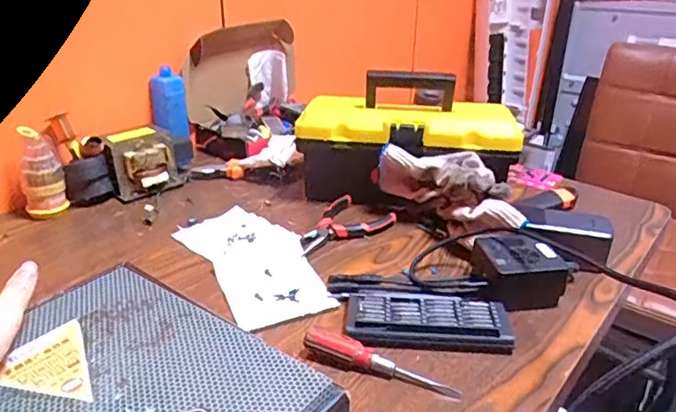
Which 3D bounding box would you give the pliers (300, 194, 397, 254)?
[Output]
[{"bbox_3d":[0.001,0.021,0.717,0.137,0.024,0.086,-12,30,-26],"label":"pliers"}]

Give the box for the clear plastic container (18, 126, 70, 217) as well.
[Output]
[{"bbox_3d":[-0.389,-0.043,0.717,0.051,0.109,0.048,-12,30,-26],"label":"clear plastic container"}]

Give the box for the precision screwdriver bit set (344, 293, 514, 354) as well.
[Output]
[{"bbox_3d":[0.088,0.112,0.542,0.156,0.019,0.074,4,27,5],"label":"precision screwdriver bit set"}]

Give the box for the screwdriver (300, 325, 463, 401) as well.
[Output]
[{"bbox_3d":[0.037,0.138,0.483,0.144,0.016,0.028,14,29,23],"label":"screwdriver"}]

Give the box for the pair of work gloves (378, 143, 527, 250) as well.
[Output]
[{"bbox_3d":[0.142,-0.006,0.683,0.076,0.097,0.194,-18,33,-33],"label":"pair of work gloves"}]

